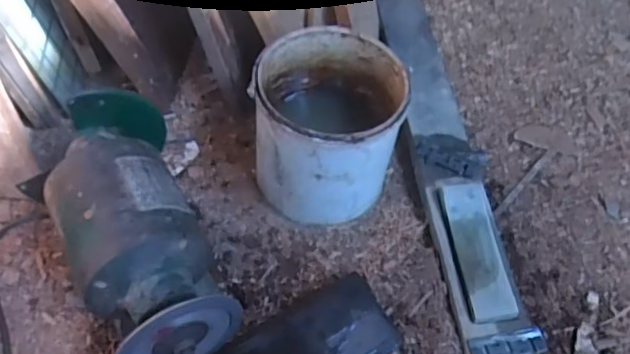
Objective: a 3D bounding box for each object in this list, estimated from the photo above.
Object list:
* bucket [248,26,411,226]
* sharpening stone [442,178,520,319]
[{"bbox_3d":[0.019,-0.061,0.738,0.164,0.184,0.179,0,55,1],"label":"bucket"},{"bbox_3d":[0.196,0.084,0.707,0.056,0.028,0.180,-4,55,-2],"label":"sharpening stone"}]

